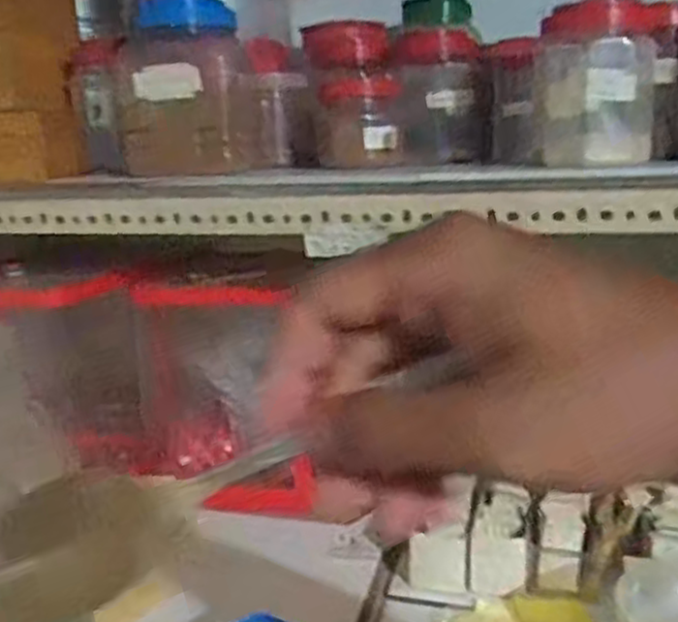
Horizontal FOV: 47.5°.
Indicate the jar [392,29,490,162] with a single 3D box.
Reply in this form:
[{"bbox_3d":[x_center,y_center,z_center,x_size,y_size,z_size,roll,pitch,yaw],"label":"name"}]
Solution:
[{"bbox_3d":[0.118,-0.245,0.872,0.102,0.144,0.092,0,13,4],"label":"jar"}]

